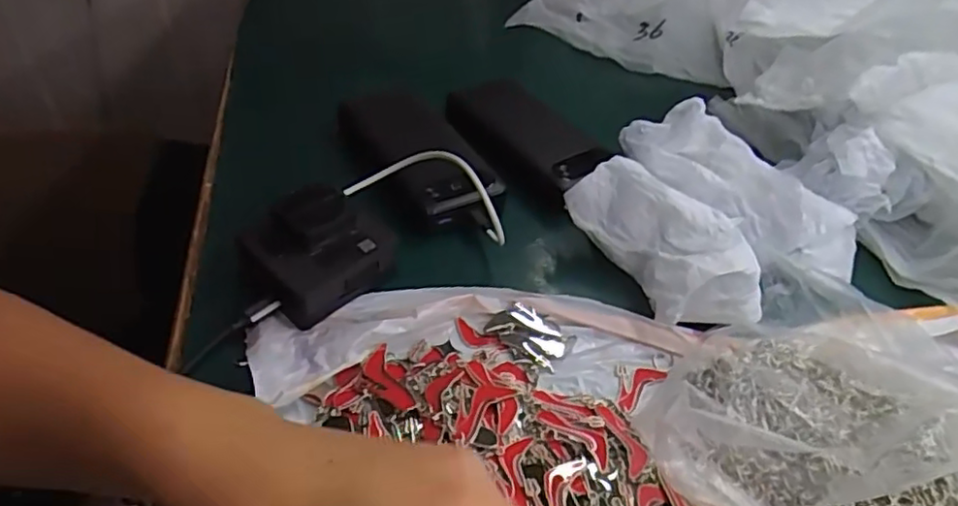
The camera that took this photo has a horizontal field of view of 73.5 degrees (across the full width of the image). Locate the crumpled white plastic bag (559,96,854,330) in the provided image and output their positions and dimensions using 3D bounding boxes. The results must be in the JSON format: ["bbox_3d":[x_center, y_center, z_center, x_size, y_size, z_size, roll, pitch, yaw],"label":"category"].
[{"bbox_3d":[0.155,-0.025,0.445,0.165,0.054,0.178,-20,51,-24],"label":"crumpled white plastic bag"}]

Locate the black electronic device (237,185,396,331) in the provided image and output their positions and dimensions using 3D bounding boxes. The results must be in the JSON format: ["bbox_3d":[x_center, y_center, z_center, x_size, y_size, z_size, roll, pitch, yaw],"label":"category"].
[{"bbox_3d":[-0.099,-0.003,0.399,0.077,0.039,0.063,-33,57,-32],"label":"black electronic device"}]

